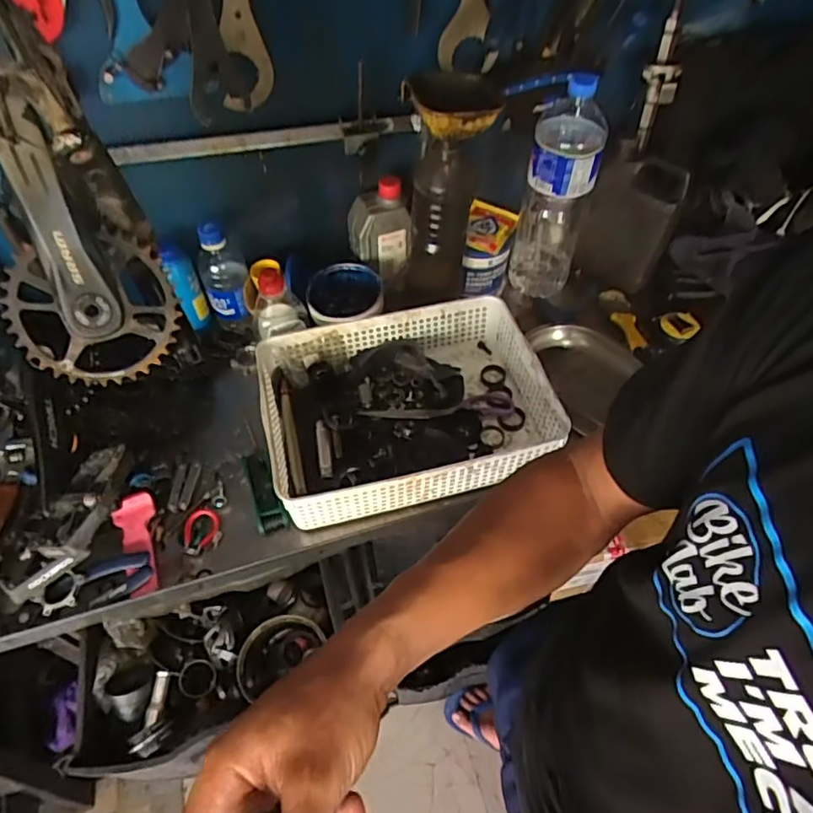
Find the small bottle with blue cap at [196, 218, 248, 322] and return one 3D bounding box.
[{"bbox_3d":[-0.251,-0.186,0.784,0.062,0.133,0.065,-17,55,-12],"label":"small bottle with blue cap"}]

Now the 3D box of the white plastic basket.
[{"bbox_3d":[-0.003,-0.001,0.714,0.330,0.086,0.250,-11,54,-7],"label":"white plastic basket"}]

